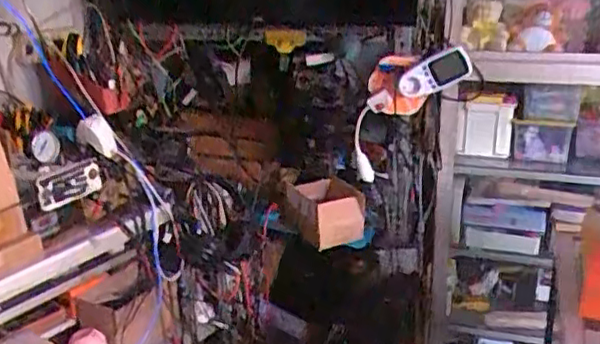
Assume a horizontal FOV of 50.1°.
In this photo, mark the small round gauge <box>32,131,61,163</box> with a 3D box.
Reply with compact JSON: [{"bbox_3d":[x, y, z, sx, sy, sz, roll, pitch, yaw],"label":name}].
[{"bbox_3d":[-0.476,-0.046,1.200,0.048,0.061,0.026,12,-26,-13],"label":"small round gauge"}]

